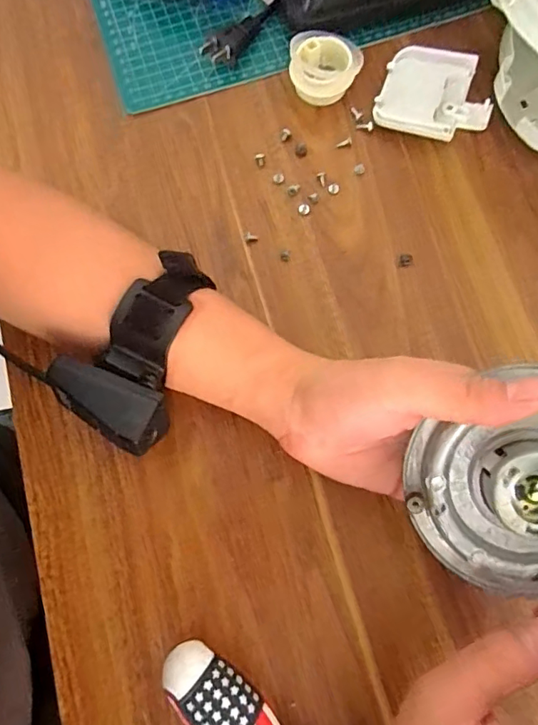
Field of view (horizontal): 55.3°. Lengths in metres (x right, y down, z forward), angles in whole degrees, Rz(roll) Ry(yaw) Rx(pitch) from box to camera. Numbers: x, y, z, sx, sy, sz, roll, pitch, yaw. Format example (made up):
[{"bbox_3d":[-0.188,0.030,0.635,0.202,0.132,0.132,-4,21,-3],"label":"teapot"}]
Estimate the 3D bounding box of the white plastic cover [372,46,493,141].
[{"bbox_3d":[0.124,-0.198,0.381,0.080,0.014,0.070,18,77,6],"label":"white plastic cover"}]

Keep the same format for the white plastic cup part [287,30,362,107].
[{"bbox_3d":[0.041,-0.223,0.385,0.050,0.024,0.047,-14,76,-2],"label":"white plastic cup part"}]

